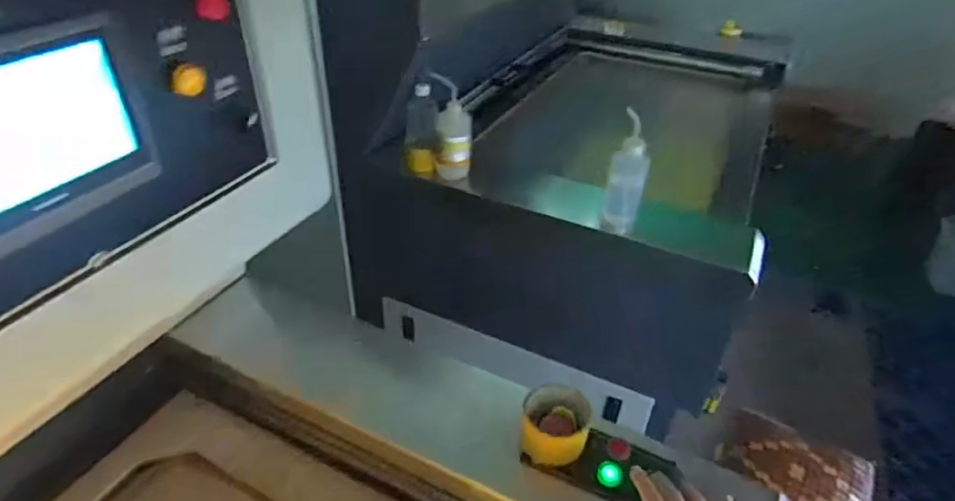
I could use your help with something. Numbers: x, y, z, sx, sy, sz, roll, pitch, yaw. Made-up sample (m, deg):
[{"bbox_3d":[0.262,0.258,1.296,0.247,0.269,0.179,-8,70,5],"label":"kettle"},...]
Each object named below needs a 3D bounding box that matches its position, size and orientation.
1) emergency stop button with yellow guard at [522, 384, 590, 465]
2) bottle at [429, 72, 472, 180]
[{"bbox_3d":[0.098,0.221,0.724,0.085,0.056,0.084,11,38,11],"label":"emergency stop button with yellow guard"},{"bbox_3d":[-0.056,-0.244,1.215,0.086,0.217,0.073,0,37,-4],"label":"bottle"}]

